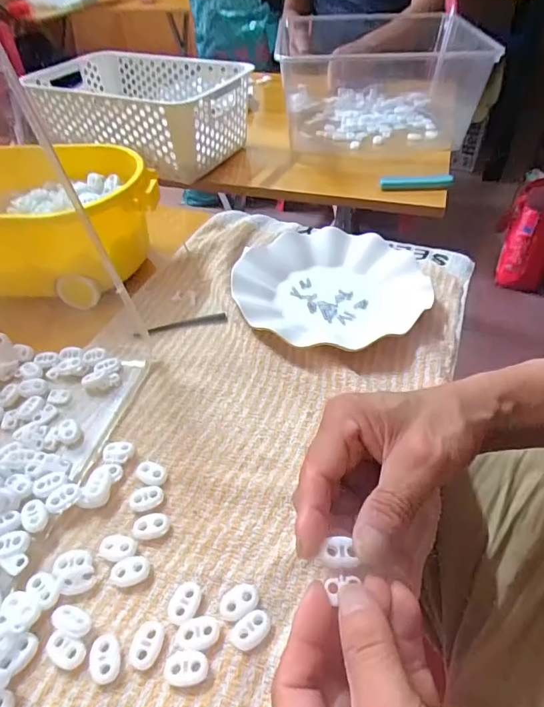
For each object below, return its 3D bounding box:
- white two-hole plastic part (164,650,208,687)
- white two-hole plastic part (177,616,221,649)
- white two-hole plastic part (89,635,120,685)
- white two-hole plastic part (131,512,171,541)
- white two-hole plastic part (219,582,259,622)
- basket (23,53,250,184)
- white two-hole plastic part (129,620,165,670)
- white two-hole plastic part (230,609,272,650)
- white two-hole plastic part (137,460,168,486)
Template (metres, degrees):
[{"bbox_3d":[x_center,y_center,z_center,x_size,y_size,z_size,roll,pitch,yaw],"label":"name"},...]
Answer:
[{"bbox_3d":[-0.044,0.164,0.245,0.023,0.005,0.015,-1,44,2],"label":"white two-hole plastic part"},{"bbox_3d":[-0.040,0.151,0.255,0.023,0.004,0.015,-9,44,-6],"label":"white two-hole plastic part"},{"bbox_3d":[-0.088,0.162,0.249,0.015,0.006,0.023,-14,45,-11],"label":"white two-hole plastic part"},{"bbox_3d":[-0.077,0.110,0.300,0.023,0.007,0.014,-10,44,-7],"label":"white two-hole plastic part"},{"bbox_3d":[-0.019,0.141,0.267,0.023,0.004,0.017,-32,51,-27],"label":"white two-hole plastic part"},{"bbox_3d":[-0.204,-0.376,0.731,0.309,0.104,0.195,18,47,20],"label":"basket"},{"bbox_3d":[-0.067,0.157,0.254,0.016,0.004,0.022,6,44,9],"label":"white two-hole plastic part"},{"bbox_3d":[-0.011,0.151,0.256,0.023,0.007,0.015,-28,49,-24],"label":"white two-hole plastic part"},{"bbox_3d":[-0.083,0.084,0.328,0.024,0.007,0.015,15,46,18],"label":"white two-hole plastic part"}]

